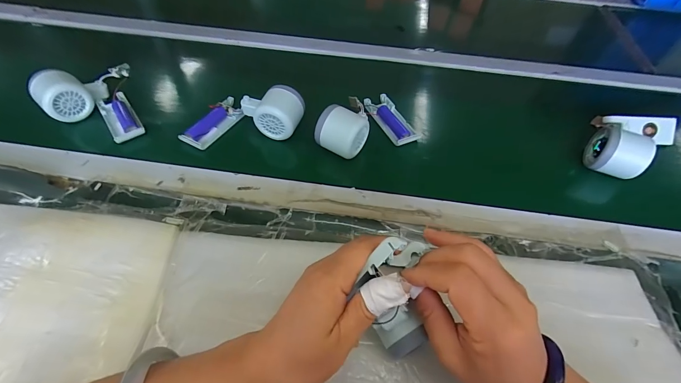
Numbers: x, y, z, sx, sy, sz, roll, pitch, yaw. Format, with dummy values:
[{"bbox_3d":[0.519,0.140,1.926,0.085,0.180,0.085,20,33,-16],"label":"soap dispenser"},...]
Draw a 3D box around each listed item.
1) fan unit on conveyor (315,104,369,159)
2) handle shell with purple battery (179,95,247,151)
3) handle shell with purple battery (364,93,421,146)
[{"bbox_3d":[0.001,-0.080,0.408,0.056,0.051,0.048,26,56,15],"label":"fan unit on conveyor"},{"bbox_3d":[-0.177,-0.100,0.448,0.038,0.017,0.106,23,56,13],"label":"handle shell with purple battery"},{"bbox_3d":[0.075,-0.109,0.467,0.041,0.018,0.104,-18,57,-16],"label":"handle shell with purple battery"}]

